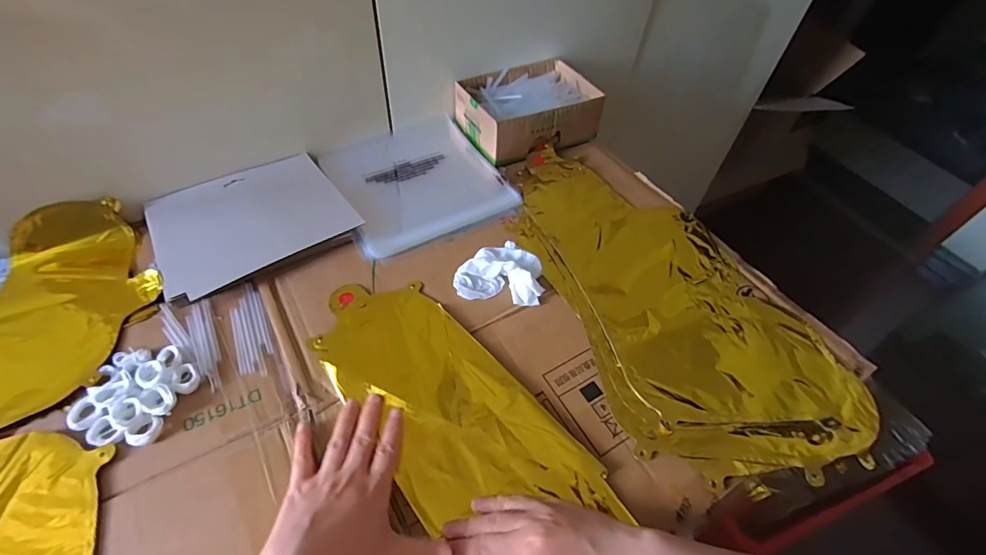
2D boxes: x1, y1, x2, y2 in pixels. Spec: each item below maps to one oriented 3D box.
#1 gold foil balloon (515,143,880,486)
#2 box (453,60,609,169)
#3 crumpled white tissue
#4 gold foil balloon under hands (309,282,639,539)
[{"bbox_3d":[0.196,-0.003,0.522,0.247,0.010,0.449,-12,54,-14],"label":"gold foil balloon"},{"bbox_3d":[0.055,-0.251,0.677,0.190,0.065,0.134,-22,57,-21],"label":"box"},{"bbox_3d":[0.008,-0.010,0.503,0.093,0.028,0.075,7,52,0],"label":"crumpled white tissue"},{"bbox_3d":[-0.012,0.150,0.402,0.140,0.019,0.424,-32,62,-26],"label":"gold foil balloon under hands"}]

